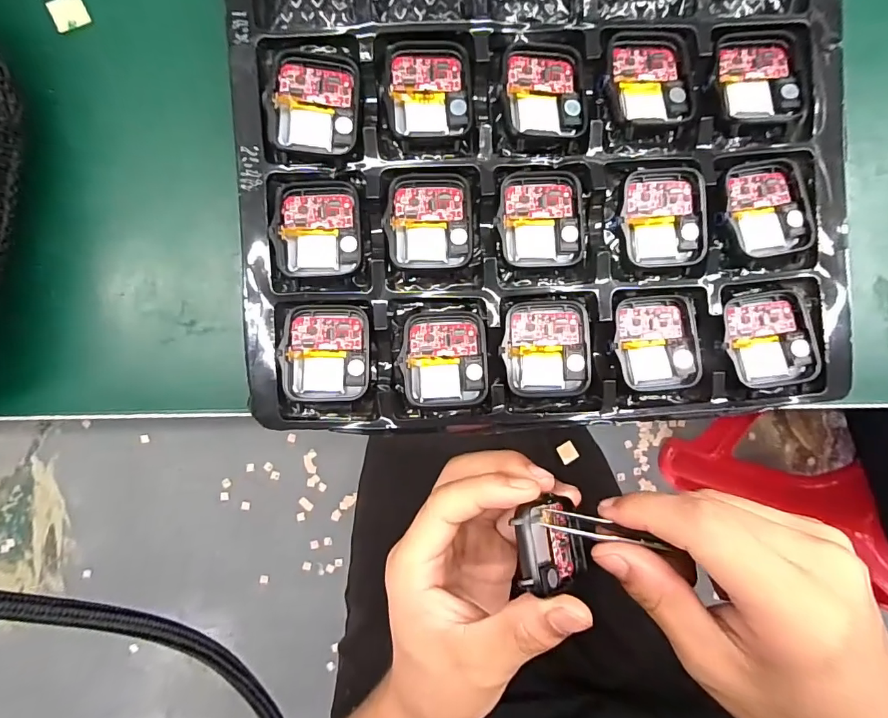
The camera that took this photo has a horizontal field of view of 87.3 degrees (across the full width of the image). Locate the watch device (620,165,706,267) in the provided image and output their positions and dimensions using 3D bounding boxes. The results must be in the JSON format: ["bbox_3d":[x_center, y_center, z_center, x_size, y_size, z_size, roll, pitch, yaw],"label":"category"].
[{"bbox_3d":[0.097,-0.062,0.207,0.035,0.010,0.042,-2,91,-2],"label":"watch device"}]

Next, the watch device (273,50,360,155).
[{"bbox_3d":[-0.055,-0.111,0.200,0.035,0.005,0.041,3,91,-2],"label":"watch device"}]

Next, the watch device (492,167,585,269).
[{"bbox_3d":[0.044,-0.062,0.207,0.038,0.006,0.041,-2,91,-2],"label":"watch device"}]

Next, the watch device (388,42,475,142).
[{"bbox_3d":[-0.007,-0.118,0.203,0.036,0.004,0.042,-3,91,-2],"label":"watch device"}]

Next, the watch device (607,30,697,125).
[{"bbox_3d":[0.090,-0.123,0.204,0.038,0.010,0.041,-5,91,-1],"label":"watch device"}]

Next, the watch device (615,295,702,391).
[{"bbox_3d":[0.095,-0.007,0.209,0.035,0.010,0.041,-5,91,-1],"label":"watch device"}]

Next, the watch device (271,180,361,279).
[{"bbox_3d":[-0.056,-0.058,0.205,0.038,0.007,0.042,-1,91,-2],"label":"watch device"}]

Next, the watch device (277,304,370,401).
[{"bbox_3d":[-0.051,-0.003,0.203,0.036,0.006,0.042,-1,91,-2],"label":"watch device"}]

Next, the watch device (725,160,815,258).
[{"bbox_3d":[0.142,-0.067,0.206,0.036,0.008,0.042,-10,91,-1],"label":"watch device"}]

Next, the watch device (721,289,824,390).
[{"bbox_3d":[0.146,-0.009,0.209,0.035,0.012,0.042,-4,91,-2],"label":"watch device"}]

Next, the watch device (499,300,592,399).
[{"bbox_3d":[0.045,-0.004,0.206,0.036,0.009,0.043,-1,91,-2],"label":"watch device"}]

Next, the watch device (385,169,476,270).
[{"bbox_3d":[-0.006,-0.062,0.206,0.037,0.005,0.042,0,91,-2],"label":"watch device"}]

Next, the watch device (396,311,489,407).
[{"bbox_3d":[0.001,0.000,0.206,0.037,0.006,0.041,-1,93,-4],"label":"watch device"}]

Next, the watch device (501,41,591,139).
[{"bbox_3d":[0.044,-0.117,0.203,0.036,0.008,0.040,-2,91,-2],"label":"watch device"}]

